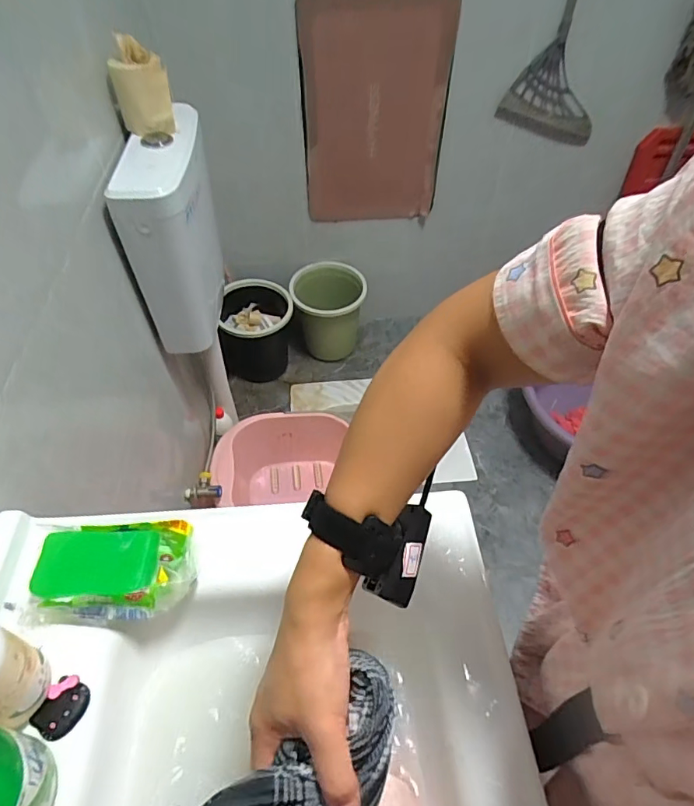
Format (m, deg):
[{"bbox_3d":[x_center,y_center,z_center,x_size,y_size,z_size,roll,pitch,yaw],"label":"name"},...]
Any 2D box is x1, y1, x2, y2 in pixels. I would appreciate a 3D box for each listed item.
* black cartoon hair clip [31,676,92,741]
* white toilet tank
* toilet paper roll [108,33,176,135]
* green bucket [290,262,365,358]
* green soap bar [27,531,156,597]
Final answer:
[{"bbox_3d":[-0.234,0.250,0.408,0.035,0.011,0.043,13,53,10],"label":"black cartoon hair clip"},{"bbox_3d":[-0.336,-0.341,1.014,0.127,0.360,0.346,-5,52,-4],"label":"white toilet tank"},{"bbox_3d":[-0.371,-0.564,0.900,0.093,0.151,0.091,-19,54,-15],"label":"toilet paper roll"},{"bbox_3d":[-0.058,-0.287,1.690,0.231,0.278,0.251,0,52,0],"label":"green bucket"},{"bbox_3d":[-0.234,0.149,0.460,0.103,0.020,0.060,-3,52,-2],"label":"green soap bar"}]

